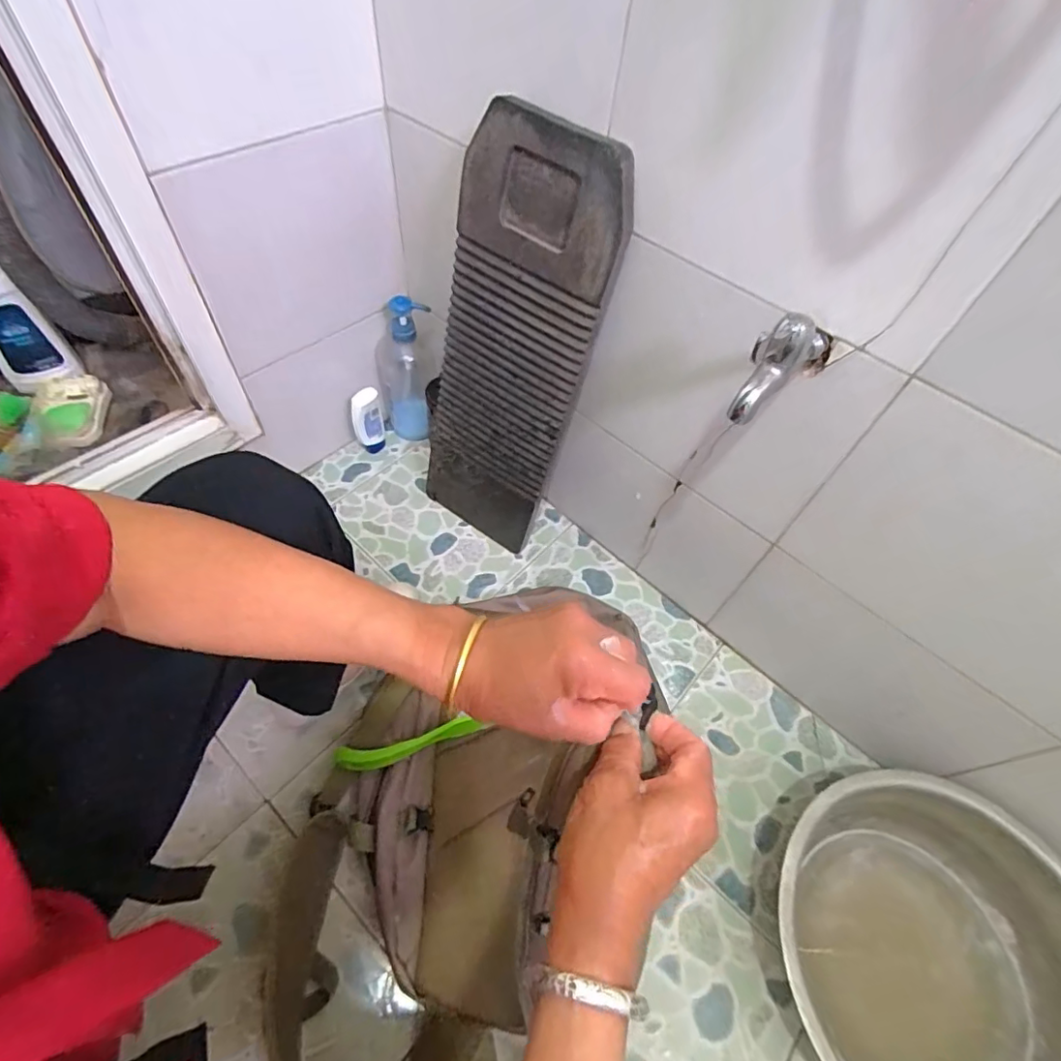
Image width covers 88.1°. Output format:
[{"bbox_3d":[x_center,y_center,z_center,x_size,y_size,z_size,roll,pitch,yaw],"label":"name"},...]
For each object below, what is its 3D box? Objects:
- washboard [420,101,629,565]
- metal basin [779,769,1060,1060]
[{"bbox_3d":[-0.034,-0.191,0.689,0.192,0.539,0.021,34,50,14],"label":"washboard"},{"bbox_3d":[0.423,0.462,0.586,0.331,0.120,0.339,3,55,-4],"label":"metal basin"}]

